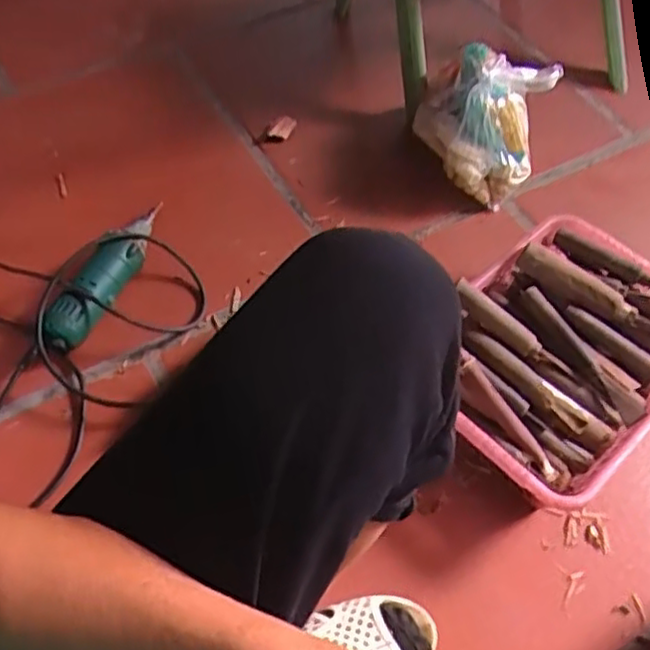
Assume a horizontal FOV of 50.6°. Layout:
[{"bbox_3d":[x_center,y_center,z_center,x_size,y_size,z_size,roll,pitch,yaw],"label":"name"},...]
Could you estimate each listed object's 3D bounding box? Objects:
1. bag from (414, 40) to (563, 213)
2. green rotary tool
[{"bbox_3d":[0.206,-0.263,0.930,0.162,0.142,0.154,12,57,8],"label":"bag"},{"bbox_3d":[-0.245,-0.061,0.782,0.050,0.048,0.208,17,58,9],"label":"green rotary tool"}]

